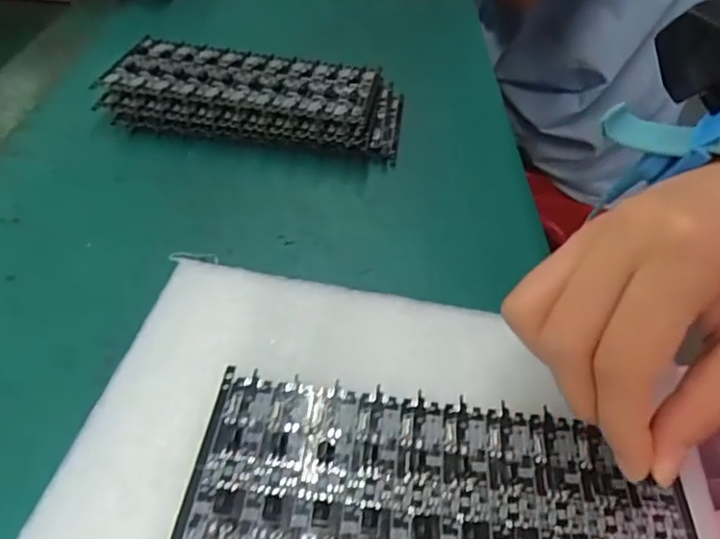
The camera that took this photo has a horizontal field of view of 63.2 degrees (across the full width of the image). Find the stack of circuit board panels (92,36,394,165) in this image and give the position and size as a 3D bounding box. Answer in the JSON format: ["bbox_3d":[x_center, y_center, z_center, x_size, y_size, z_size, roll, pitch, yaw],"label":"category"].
[{"bbox_3d":[-0.064,-0.107,0.368,0.176,0.029,0.073,6,44,3],"label":"stack of circuit board panels"}]

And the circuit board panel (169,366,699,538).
[{"bbox_3d":[0.026,0.076,0.192,0.162,0.004,0.075,8,45,3],"label":"circuit board panel"}]

